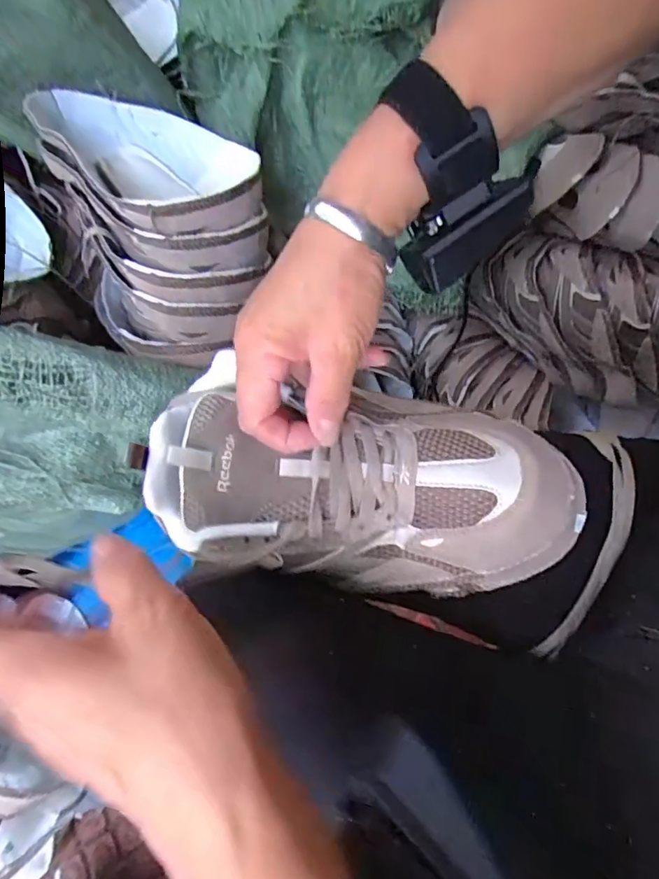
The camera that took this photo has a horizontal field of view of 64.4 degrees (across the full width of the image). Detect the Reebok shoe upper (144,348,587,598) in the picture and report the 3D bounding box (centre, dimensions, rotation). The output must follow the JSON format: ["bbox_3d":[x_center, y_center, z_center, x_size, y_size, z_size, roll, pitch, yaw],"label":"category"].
[{"bbox_3d":[0.012,0.025,0.314,0.250,0.071,0.117,6,69,5],"label":"Reebok shoe upper"}]

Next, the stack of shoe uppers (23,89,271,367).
[{"bbox_3d":[-0.169,-0.236,0.526,0.201,0.101,0.298,-14,69,-7],"label":"stack of shoe uppers"}]

